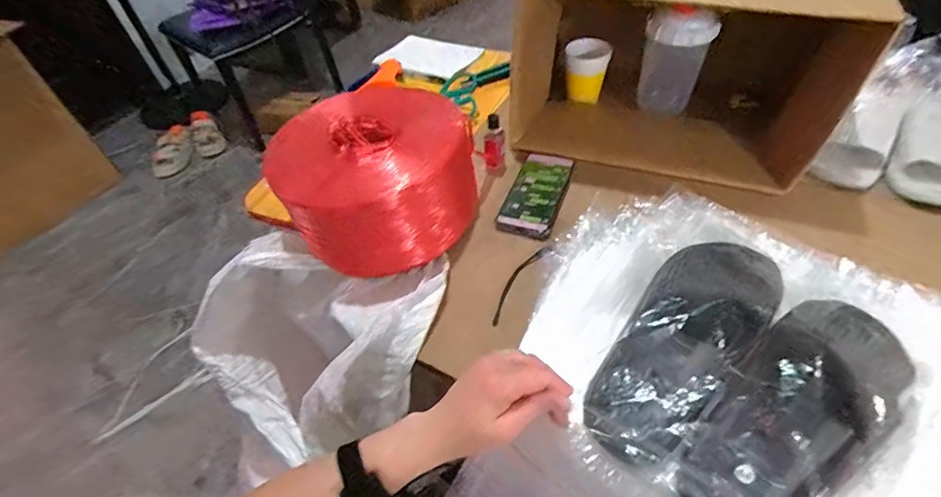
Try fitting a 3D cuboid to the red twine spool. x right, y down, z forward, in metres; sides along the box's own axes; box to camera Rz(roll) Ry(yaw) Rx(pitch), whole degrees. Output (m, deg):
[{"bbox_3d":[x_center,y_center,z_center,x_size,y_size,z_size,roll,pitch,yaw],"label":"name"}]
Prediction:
[{"bbox_3d":[-0.131,-0.105,0.640,0.245,0.125,0.269,-31,52,-19],"label":"red twine spool"}]

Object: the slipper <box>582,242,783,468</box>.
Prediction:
[{"bbox_3d":[0.207,0.079,0.448,0.103,0.081,0.261,34,60,31],"label":"slipper"}]

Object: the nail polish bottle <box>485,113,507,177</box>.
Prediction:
[{"bbox_3d":[0.038,-0.157,0.705,0.031,0.092,0.024,-5,26,2],"label":"nail polish bottle"}]

